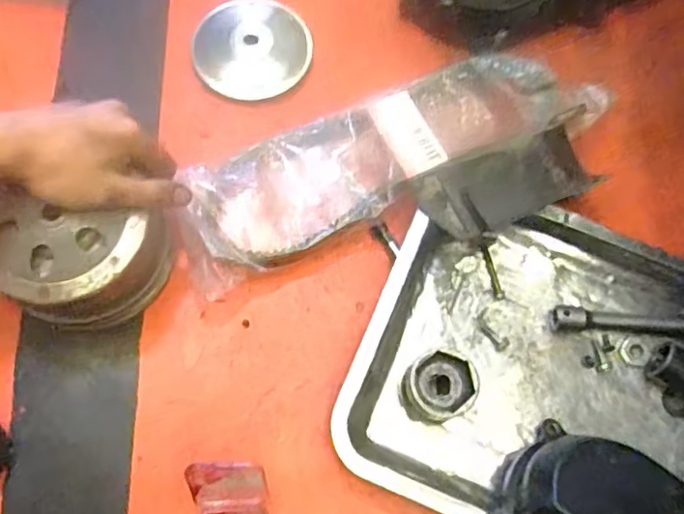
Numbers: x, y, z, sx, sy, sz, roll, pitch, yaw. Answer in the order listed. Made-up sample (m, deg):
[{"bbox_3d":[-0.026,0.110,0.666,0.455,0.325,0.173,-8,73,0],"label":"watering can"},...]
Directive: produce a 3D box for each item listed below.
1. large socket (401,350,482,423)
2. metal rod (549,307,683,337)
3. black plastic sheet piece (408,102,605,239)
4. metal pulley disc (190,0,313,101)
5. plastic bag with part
[{"bbox_3d":[0.076,0.101,0.459,0.053,0.050,0.049,1,71,-2],"label":"large socket"},{"bbox_3d":[0.231,0.054,0.495,0.112,0.016,0.016,4,70,-1],"label":"metal rod"},{"bbox_3d":[0.144,-0.068,0.503,0.164,0.021,0.067,-24,73,-10],"label":"black plastic sheet piece"},{"bbox_3d":[-0.087,-0.201,0.571,0.111,0.024,0.099,8,70,0],"label":"metal pulley disc"},{"bbox_3d":[0.050,-0.081,0.524,0.389,0.044,0.145,-25,74,-11],"label":"plastic bag with part"}]

